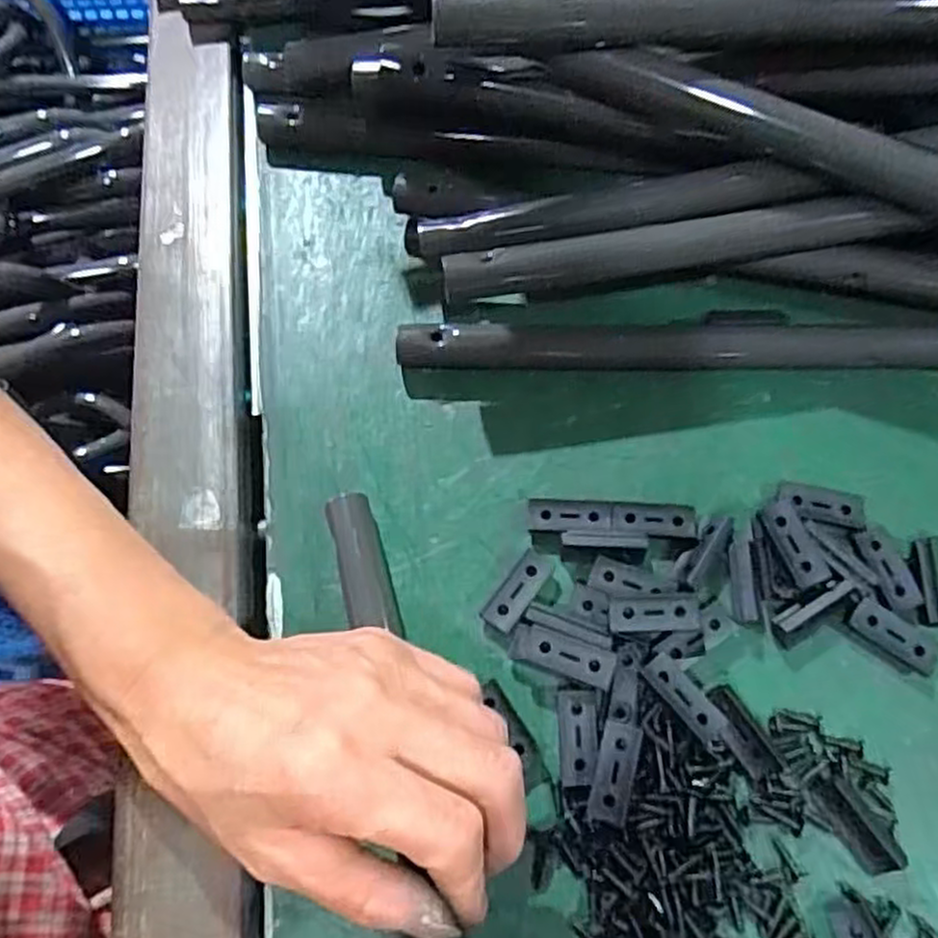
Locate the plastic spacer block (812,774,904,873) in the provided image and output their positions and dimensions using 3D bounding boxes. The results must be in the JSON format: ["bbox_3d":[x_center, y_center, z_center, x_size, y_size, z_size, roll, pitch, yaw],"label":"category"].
[{"bbox_3d":[0.143,0.131,0.279,0.015,0.007,0.036,-34,72,-12],"label":"plastic spacer block"}]

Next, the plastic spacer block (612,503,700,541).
[{"bbox_3d":[0.078,0.022,0.322,0.035,0.006,0.014,4,69,1],"label":"plastic spacer block"}]

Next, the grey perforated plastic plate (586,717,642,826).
[{"bbox_3d":[0.054,0.112,0.281,0.014,0.010,0.035,13,69,5],"label":"grey perforated plastic plate"}]

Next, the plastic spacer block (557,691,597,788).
[{"bbox_3d":[0.041,0.103,0.290,0.016,0.004,0.034,-5,73,21],"label":"plastic spacer block"}]

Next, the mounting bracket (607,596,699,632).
[{"bbox_3d":[0.073,0.057,0.298,0.035,0.004,0.013,-1,85,-3],"label":"mounting bracket"}]

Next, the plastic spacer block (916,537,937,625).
[{"bbox_3d":[0.187,0.046,0.309,0.009,0.013,0.034,1,68,0],"label":"plastic spacer block"}]

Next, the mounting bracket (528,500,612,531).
[{"bbox_3d":[0.042,0.020,0.323,0.035,0.007,0.014,3,68,1],"label":"mounting bracket"}]

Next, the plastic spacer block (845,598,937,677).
[{"bbox_3d":[0.169,0.068,0.304,0.036,0.009,0.015,34,72,12],"label":"plastic spacer block"}]

